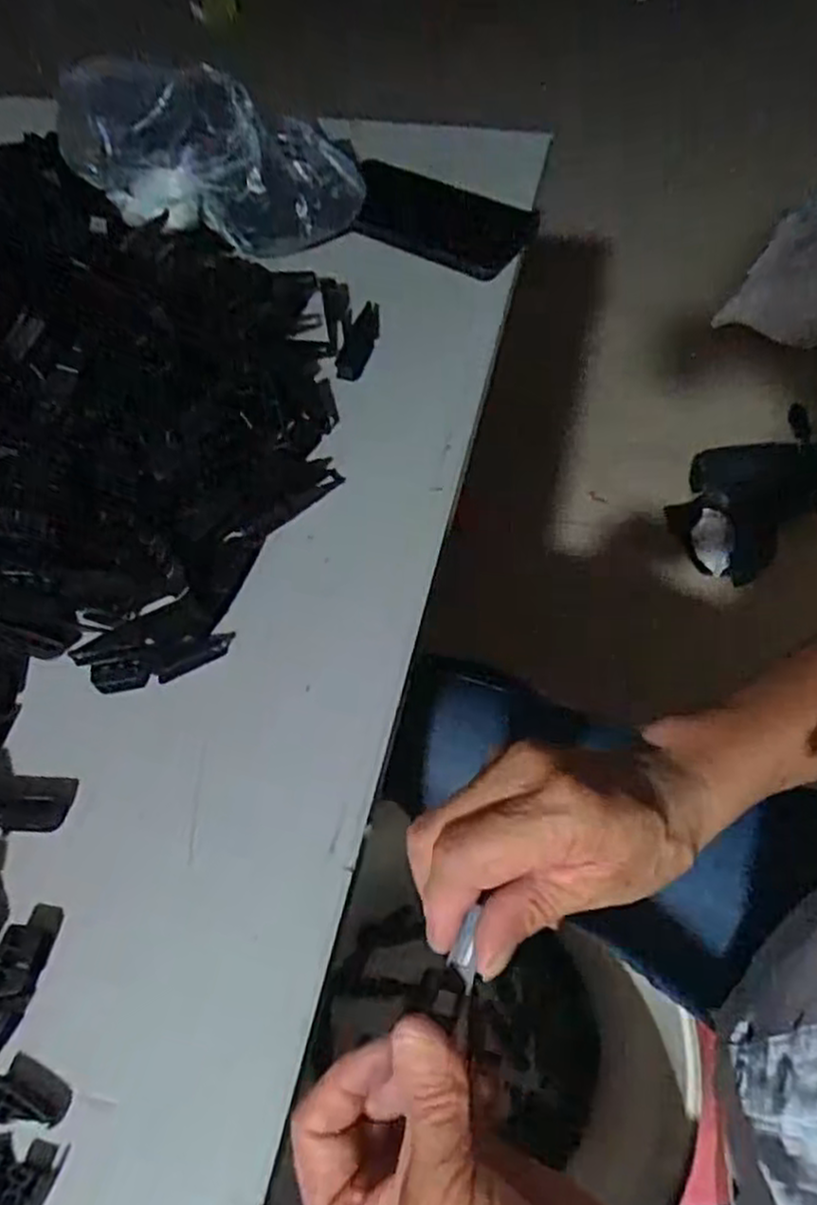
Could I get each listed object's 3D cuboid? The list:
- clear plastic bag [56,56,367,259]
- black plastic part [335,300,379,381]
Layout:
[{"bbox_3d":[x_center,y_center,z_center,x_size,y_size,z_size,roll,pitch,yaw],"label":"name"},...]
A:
[{"bbox_3d":[-0.127,-0.306,0.525,0.210,0.105,0.073,4,53,-27],"label":"clear plastic bag"},{"bbox_3d":[-0.034,-0.178,0.512,0.021,0.008,0.070,10,59,10],"label":"black plastic part"}]

